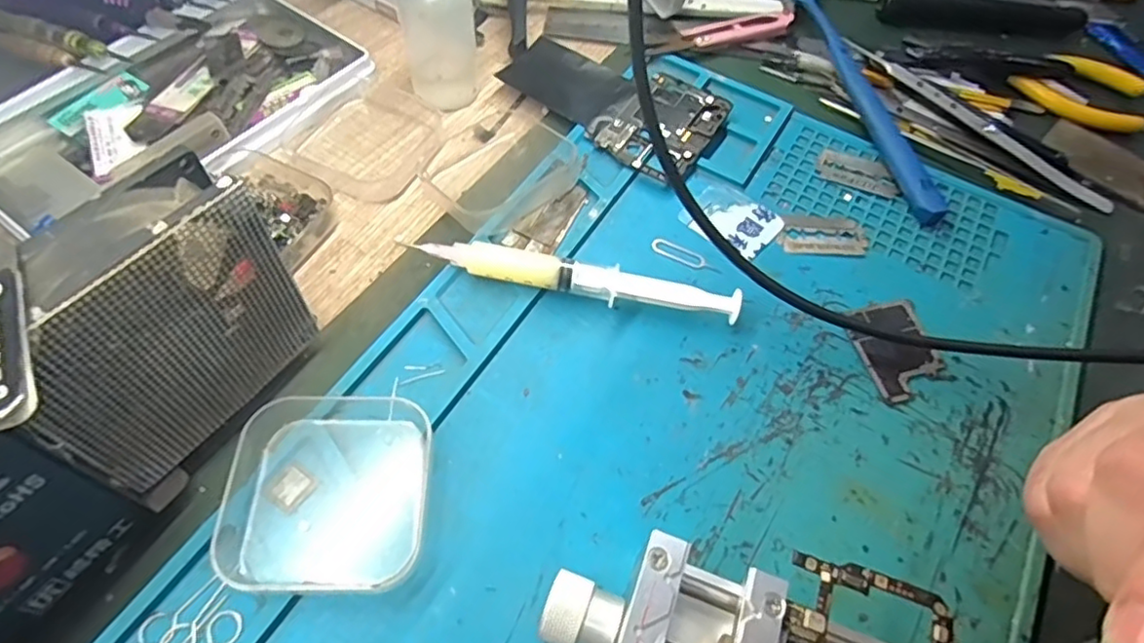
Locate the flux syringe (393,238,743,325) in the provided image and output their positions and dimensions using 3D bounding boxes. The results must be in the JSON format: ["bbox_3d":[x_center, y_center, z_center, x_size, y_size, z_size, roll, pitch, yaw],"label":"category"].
[{"bbox_3d":[0.000,-0.017,0.260,0.137,0.016,0.014,11,58,3],"label":"flux syringe"}]

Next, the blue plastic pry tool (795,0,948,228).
[{"bbox_3d":[0.155,-0.124,0.334,0.017,0.015,0.178,-8,60,-9],"label":"blue plastic pry tool"}]

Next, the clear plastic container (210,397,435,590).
[{"bbox_3d":[-0.082,0.054,0.209,0.065,0.018,0.064,-1,59,-5],"label":"clear plastic container"}]

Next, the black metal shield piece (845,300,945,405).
[{"bbox_3d":[0.135,0.011,0.259,0.032,0.004,0.041,-11,60,-11],"label":"black metal shield piece"}]

